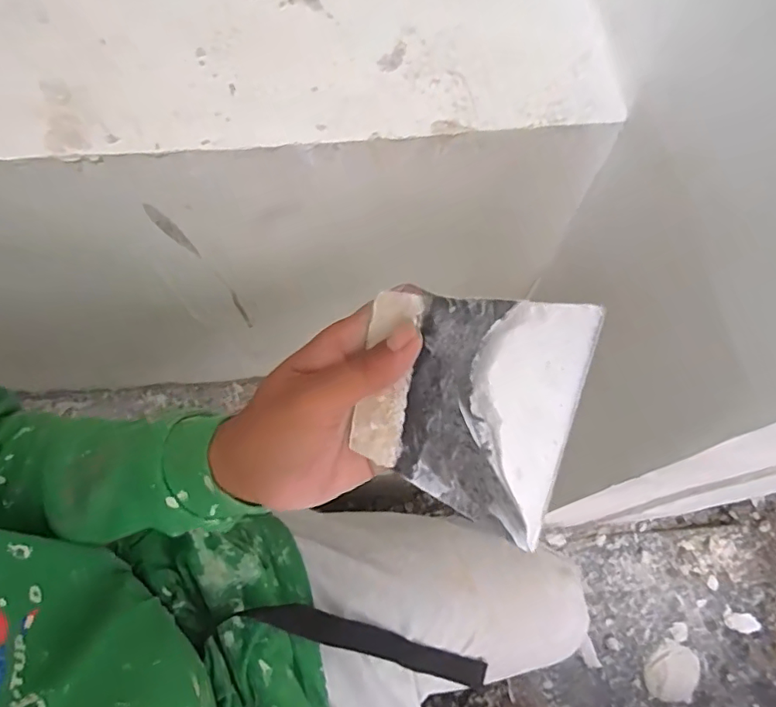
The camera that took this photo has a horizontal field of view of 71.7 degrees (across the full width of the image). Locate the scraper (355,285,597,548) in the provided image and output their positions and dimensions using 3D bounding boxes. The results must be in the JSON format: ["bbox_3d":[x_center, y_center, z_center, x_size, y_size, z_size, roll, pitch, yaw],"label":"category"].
[{"bbox_3d":[0.032,0.023,0.240,0.096,0.007,0.100,15,104,23],"label":"scraper"}]

